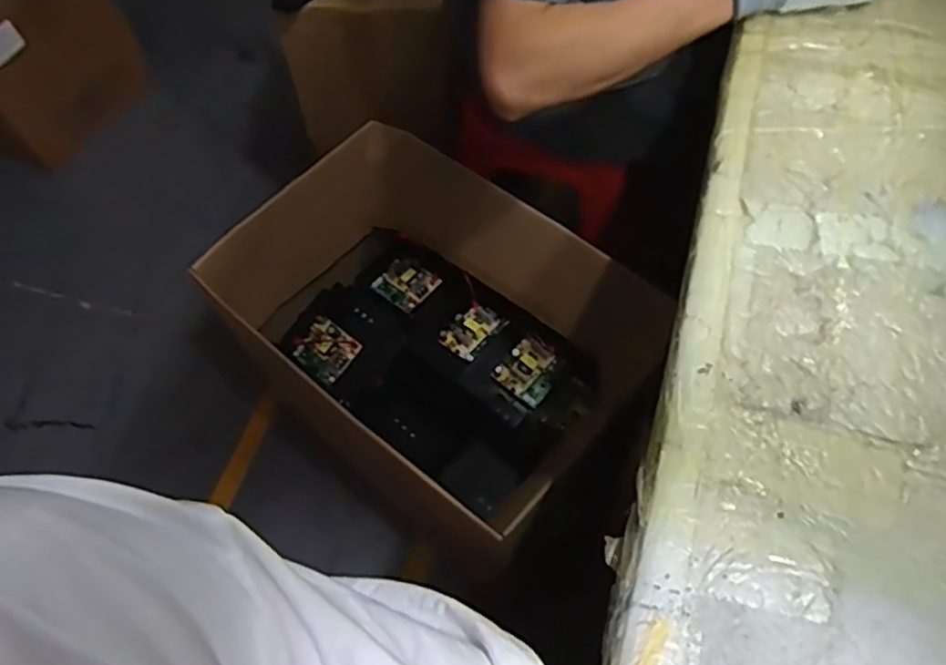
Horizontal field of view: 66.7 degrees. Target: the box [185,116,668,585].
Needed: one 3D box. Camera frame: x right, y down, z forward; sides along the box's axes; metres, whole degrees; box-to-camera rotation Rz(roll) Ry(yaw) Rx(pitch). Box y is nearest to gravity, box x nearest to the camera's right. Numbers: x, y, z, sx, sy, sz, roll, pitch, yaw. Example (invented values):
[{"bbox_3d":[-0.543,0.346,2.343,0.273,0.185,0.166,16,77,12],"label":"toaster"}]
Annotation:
[{"bbox_3d":[-0.057,-0.001,1.128,0.593,0.267,0.434,39,69,24],"label":"box"}]

